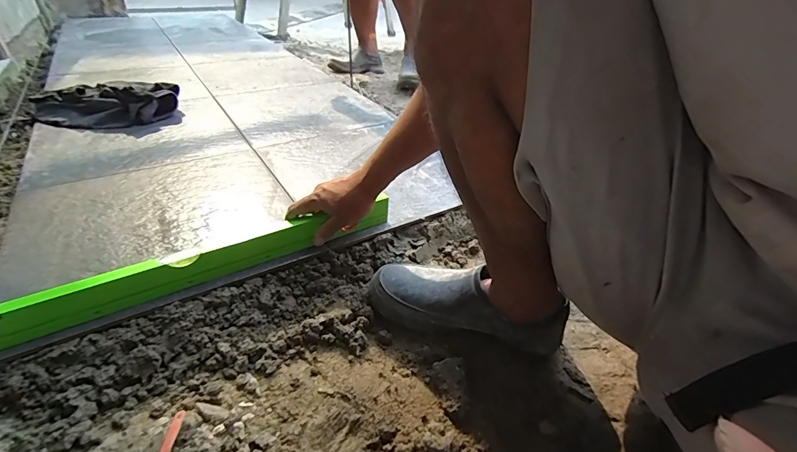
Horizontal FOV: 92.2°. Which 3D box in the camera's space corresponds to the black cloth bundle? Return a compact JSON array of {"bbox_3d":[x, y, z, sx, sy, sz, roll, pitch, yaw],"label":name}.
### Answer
[{"bbox_3d":[-0.728,-0.295,0.937,0.327,0.075,0.147,-2,36,-5],"label":"black cloth bundle"}]

